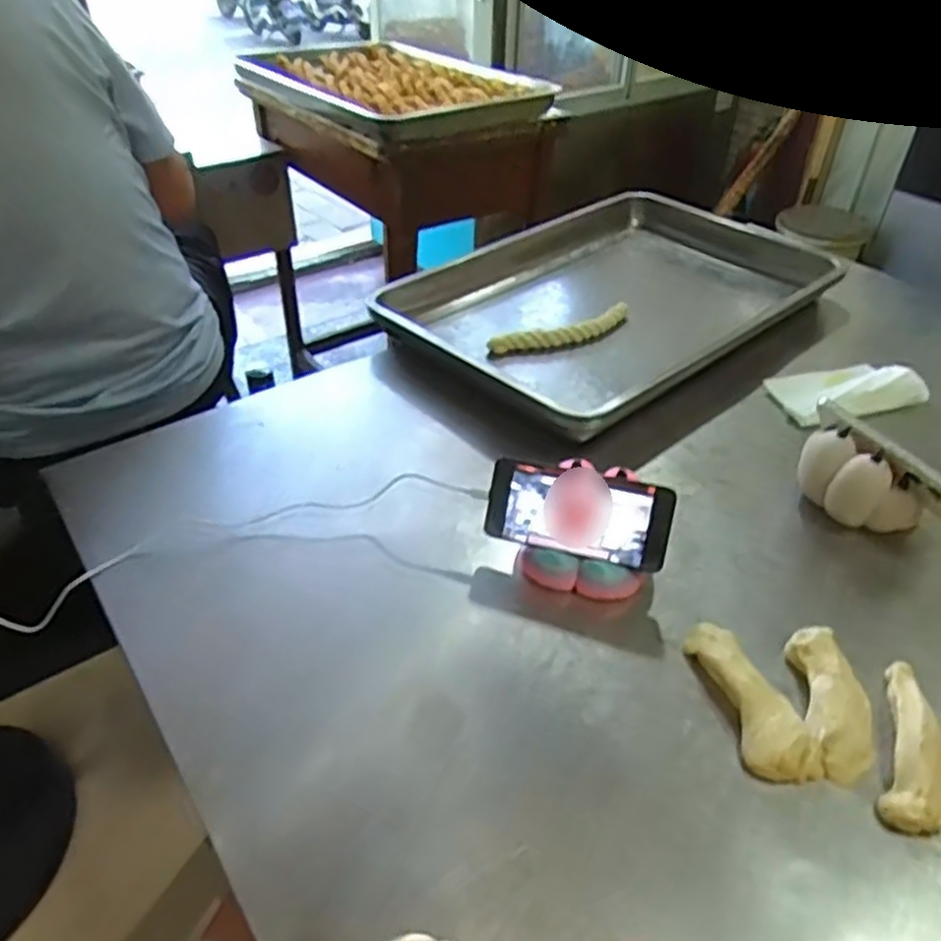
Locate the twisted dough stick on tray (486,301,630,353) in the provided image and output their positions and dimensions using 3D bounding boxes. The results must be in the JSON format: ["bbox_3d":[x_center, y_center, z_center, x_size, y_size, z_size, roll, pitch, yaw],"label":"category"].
[{"bbox_3d":[0.130,-0.191,1.015,0.214,0.030,0.034,-16,42,-18],"label":"twisted dough stick on tray"}]

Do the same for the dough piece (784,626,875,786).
[{"bbox_3d":[0.281,0.177,0.564,0.050,0.031,0.118,6,40,7],"label":"dough piece"}]

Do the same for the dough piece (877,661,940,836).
[{"bbox_3d":[0.331,0.201,0.538,0.044,0.028,0.132,17,43,19],"label":"dough piece"}]

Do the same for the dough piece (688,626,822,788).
[{"bbox_3d":[0.216,0.175,0.569,0.053,0.029,0.138,-8,41,-10],"label":"dough piece"}]

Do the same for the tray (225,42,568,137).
[{"bbox_3d":[-0.177,-0.813,1.503,0.448,0.046,0.683,-27,47,-29],"label":"tray"}]

